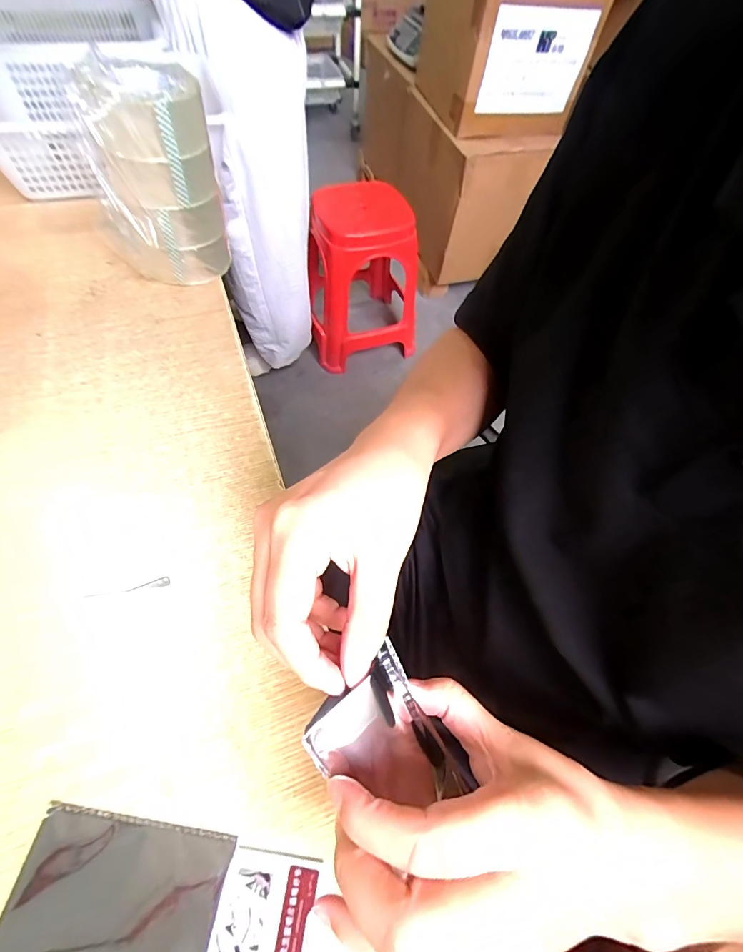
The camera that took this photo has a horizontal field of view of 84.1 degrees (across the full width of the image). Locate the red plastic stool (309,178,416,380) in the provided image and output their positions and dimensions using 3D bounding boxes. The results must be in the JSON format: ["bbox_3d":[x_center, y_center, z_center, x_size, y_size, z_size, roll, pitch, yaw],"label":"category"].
[{"bbox_3d":[-0.047,-0.653,1.356,0.315,0.434,0.343,2,59,-3],"label":"red plastic stool"}]

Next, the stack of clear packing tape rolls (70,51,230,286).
[{"bbox_3d":[-0.239,-0.318,0.455,0.131,0.196,0.092,-21,63,-16],"label":"stack of clear packing tape rolls"}]

